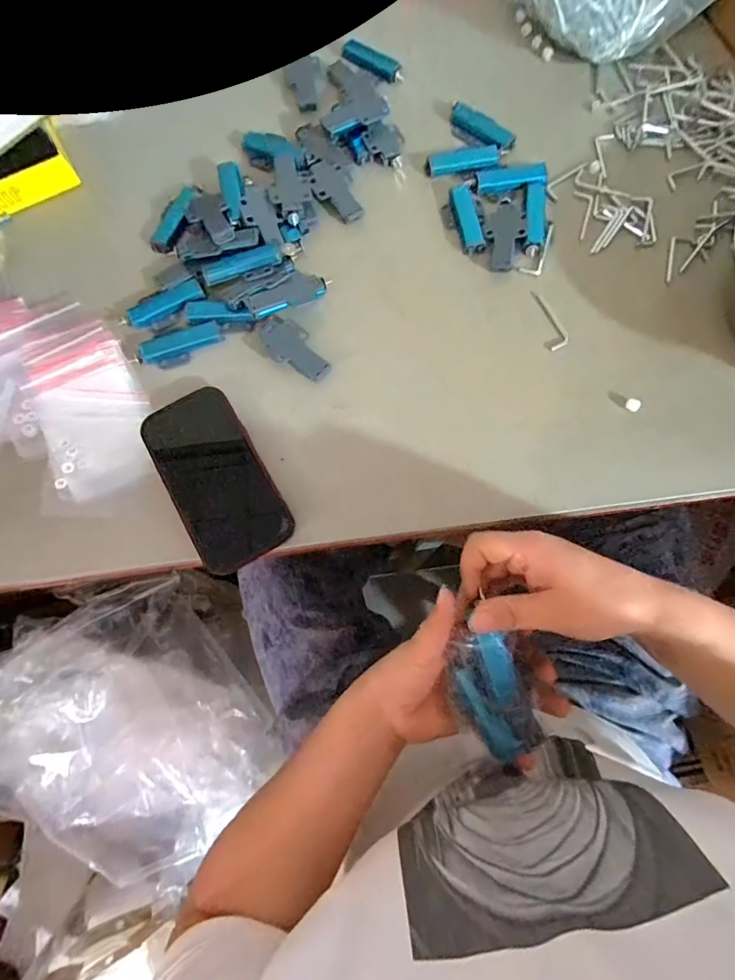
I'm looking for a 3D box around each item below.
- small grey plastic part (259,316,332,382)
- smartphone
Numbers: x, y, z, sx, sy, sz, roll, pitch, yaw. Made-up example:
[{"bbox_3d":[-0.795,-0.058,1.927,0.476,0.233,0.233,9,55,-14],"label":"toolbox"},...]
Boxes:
[{"bbox_3d":[-0.071,-0.136,0.424,0.085,0.007,0.038,40,79,11],"label":"small grey plastic part"},{"bbox_3d":[-0.133,-0.013,0.388,0.080,0.012,0.163,-29,76,-7],"label":"smartphone"}]

